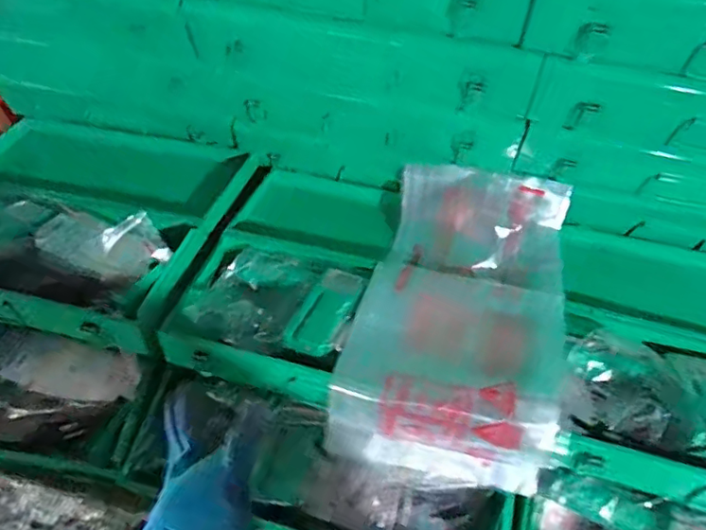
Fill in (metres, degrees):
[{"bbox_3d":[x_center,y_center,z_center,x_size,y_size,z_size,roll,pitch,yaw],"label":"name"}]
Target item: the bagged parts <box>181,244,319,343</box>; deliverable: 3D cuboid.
[{"bbox_3d":[-0.100,0.029,0.574,0.105,0.030,0.125,11,38,10],"label":"bagged parts"}]

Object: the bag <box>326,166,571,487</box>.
[{"bbox_3d":[0.111,0.039,0.568,0.203,0.081,0.340,11,63,8],"label":"bag"}]

